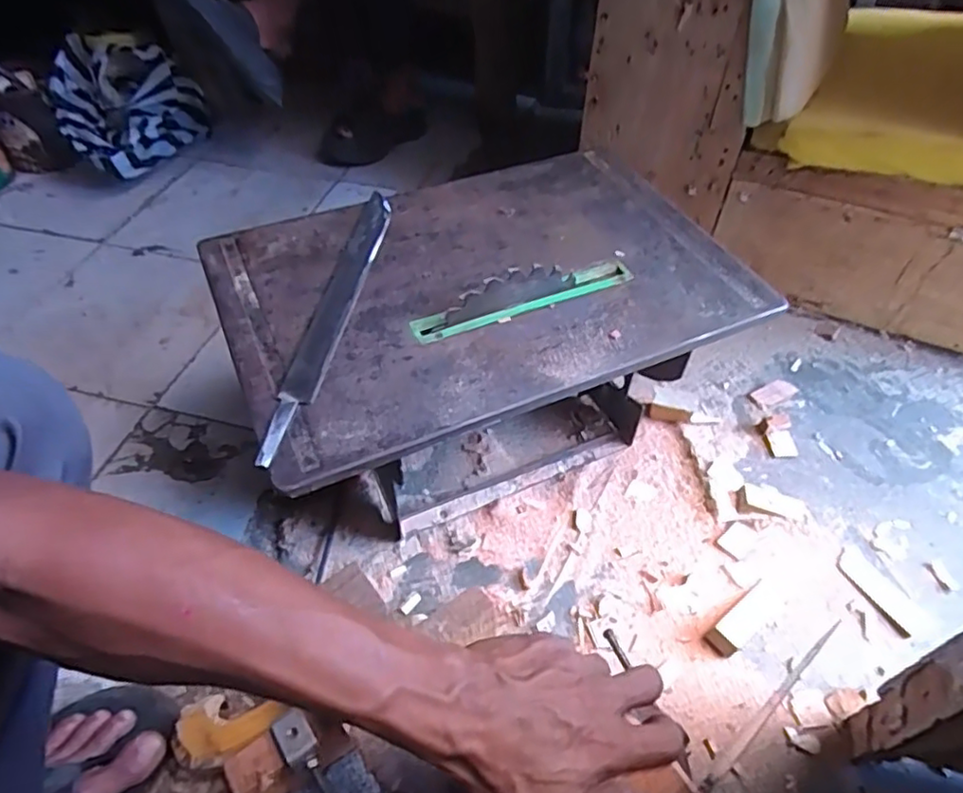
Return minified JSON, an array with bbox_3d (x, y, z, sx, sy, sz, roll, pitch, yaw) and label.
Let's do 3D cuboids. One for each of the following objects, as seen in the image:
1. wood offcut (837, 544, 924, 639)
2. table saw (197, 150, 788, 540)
[{"bbox_3d":[0.419,0.204,0.660,0.038,0.004,0.097,-19,51,-16],"label":"wood offcut"},{"bbox_3d":[0.001,-0.045,0.711,0.494,0.248,0.332,-19,51,-15],"label":"table saw"}]

